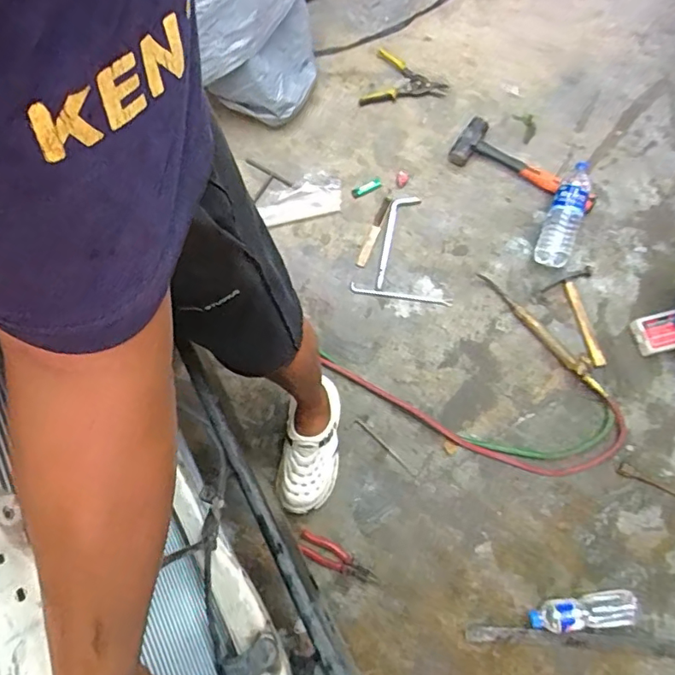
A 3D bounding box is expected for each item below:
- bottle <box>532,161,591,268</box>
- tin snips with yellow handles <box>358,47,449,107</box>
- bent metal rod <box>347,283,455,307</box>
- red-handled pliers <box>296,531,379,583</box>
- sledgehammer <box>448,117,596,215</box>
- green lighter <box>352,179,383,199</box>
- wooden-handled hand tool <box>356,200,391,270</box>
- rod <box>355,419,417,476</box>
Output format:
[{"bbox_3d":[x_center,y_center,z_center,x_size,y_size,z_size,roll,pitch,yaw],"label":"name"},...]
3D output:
[{"bbox_3d":[0.560,-0.305,1.250,0.085,0.076,0.270,21,74,9],"label":"bottle"},{"bbox_3d":[0.195,-0.707,1.433,0.219,0.024,0.203,17,74,8],"label":"tin snips with yellow handles"},{"bbox_3d":[0.157,-0.104,1.276,0.253,0.008,0.023,8,73,3],"label":"bent metal rod"},{"bbox_3d":[0.002,0.486,1.125,0.186,0.012,0.053,20,74,9],"label":"red-handled pliers"},{"bbox_3d":[0.485,-0.433,1.329,0.381,0.046,0.146,32,76,12],"label":"sledgehammer"},{"bbox_3d":[0.077,-0.397,1.365,0.084,0.008,0.031,-27,75,-7],"label":"green lighter"},{"bbox_3d":[0.095,-0.273,1.330,0.027,0.018,0.204,21,74,9],"label":"wooden-handled hand tool"},{"bbox_3d":[0.113,0.257,1.193,0.181,0.006,0.011,42,78,12],"label":"rod"}]

